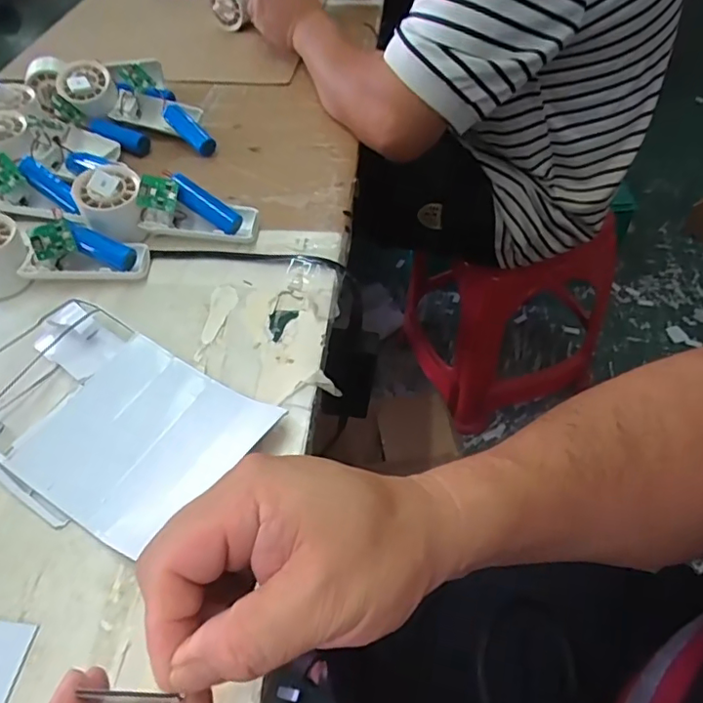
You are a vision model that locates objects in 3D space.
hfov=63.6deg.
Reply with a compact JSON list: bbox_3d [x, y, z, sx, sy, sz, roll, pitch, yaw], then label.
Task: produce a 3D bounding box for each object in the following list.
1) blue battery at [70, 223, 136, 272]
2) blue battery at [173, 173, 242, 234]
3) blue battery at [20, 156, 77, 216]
[{"bbox_3d":[-0.216,-0.090,0.489,0.059,0.017,0.018,28,53,-6],"label":"blue battery"},{"bbox_3d":[-0.132,-0.133,0.513,0.073,0.019,0.016,37,57,-2],"label":"blue battery"},{"bbox_3d":[-0.286,-0.156,0.540,0.071,0.022,0.016,40,58,0],"label":"blue battery"}]

